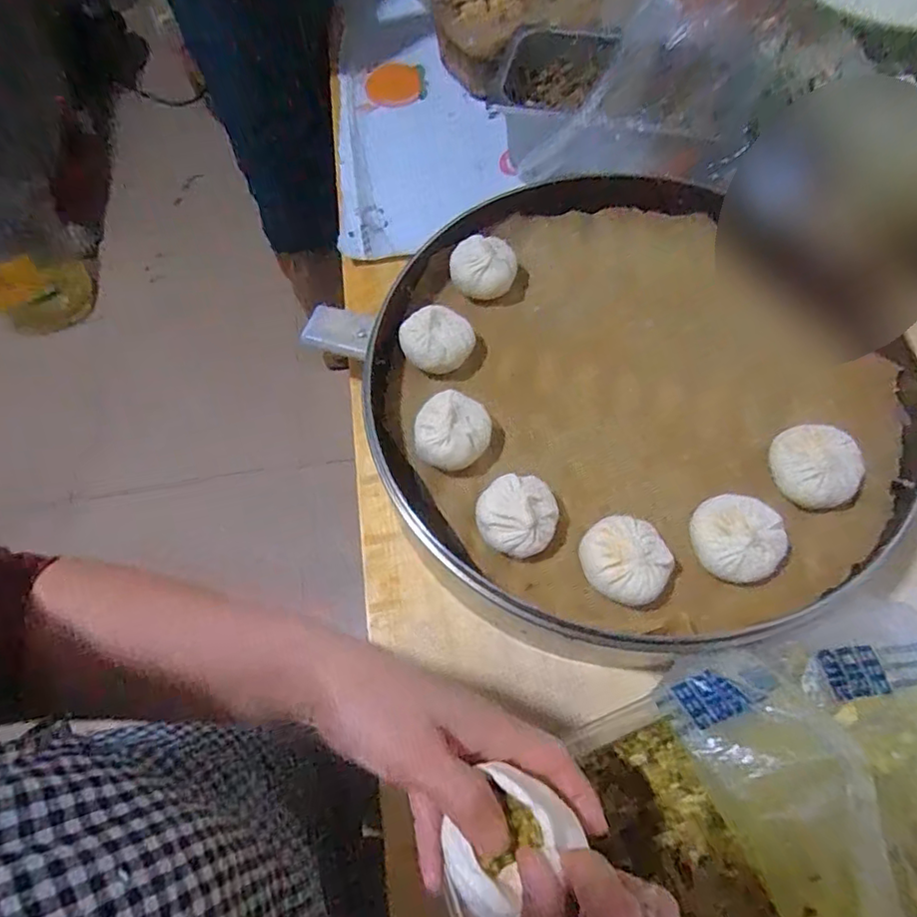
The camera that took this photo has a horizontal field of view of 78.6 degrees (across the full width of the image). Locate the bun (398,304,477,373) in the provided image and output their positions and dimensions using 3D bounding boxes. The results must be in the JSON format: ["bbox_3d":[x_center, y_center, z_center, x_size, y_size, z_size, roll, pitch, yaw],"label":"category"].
[{"bbox_3d":[-0.018,-0.102,0.488,0.062,0.042,0.056,-22,66,-8],"label":"bun"}]

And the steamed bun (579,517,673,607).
[{"bbox_3d":[0.121,0.074,0.407,0.061,0.036,0.058,-1,65,2],"label":"steamed bun"}]

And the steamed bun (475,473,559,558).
[{"bbox_3d":[0.045,0.043,0.421,0.056,0.045,0.060,-1,65,2],"label":"steamed bun"}]

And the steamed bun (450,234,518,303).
[{"bbox_3d":[0.023,-0.179,0.522,0.062,0.041,0.055,4,65,4],"label":"steamed bun"}]

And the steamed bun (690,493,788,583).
[{"bbox_3d":[0.202,0.058,0.407,0.062,0.037,0.058,-1,65,2],"label":"steamed bun"}]

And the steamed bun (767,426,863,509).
[{"bbox_3d":[0.270,0.003,0.424,0.055,0.034,0.060,6,66,5],"label":"steamed bun"}]

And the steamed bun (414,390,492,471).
[{"bbox_3d":[-0.004,-0.021,0.454,0.057,0.042,0.059,-1,65,2],"label":"steamed bun"}]

